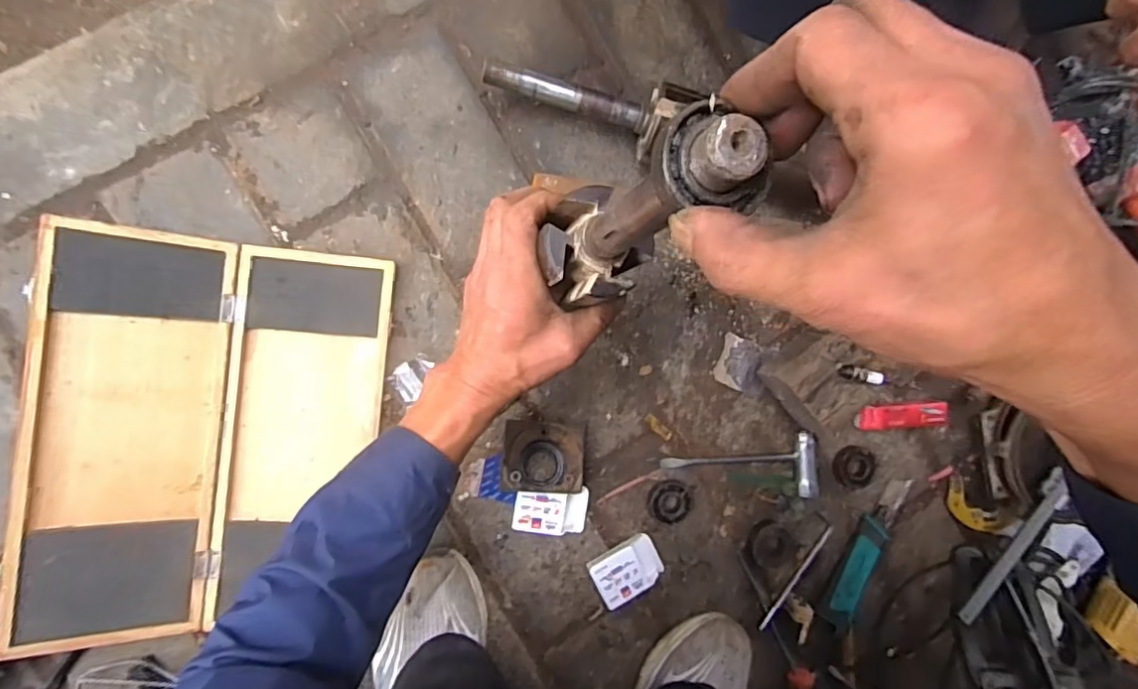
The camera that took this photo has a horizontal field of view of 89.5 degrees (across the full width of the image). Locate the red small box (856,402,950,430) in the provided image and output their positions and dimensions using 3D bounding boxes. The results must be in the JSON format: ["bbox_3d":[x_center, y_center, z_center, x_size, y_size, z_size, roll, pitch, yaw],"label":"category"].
[{"bbox_3d":[0.370,0.079,0.636,0.087,0.030,0.027,-4,91,-8],"label":"red small box"}]

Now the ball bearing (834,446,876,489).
[{"bbox_3d":[0.320,0.137,0.639,0.046,0.017,0.046,0,90,-8],"label":"ball bearing"}]

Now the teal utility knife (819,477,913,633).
[{"bbox_3d":[0.333,0.230,0.640,0.031,0.034,0.175,30,87,-7],"label":"teal utility knife"}]

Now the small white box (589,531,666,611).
[{"bbox_3d":[0.061,0.237,0.602,0.072,0.021,0.051,-29,94,-6],"label":"small white box"}]

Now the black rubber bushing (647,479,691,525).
[{"bbox_3d":[0.107,0.165,0.608,0.046,0.016,0.045,0,90,-8],"label":"black rubber bushing"}]

